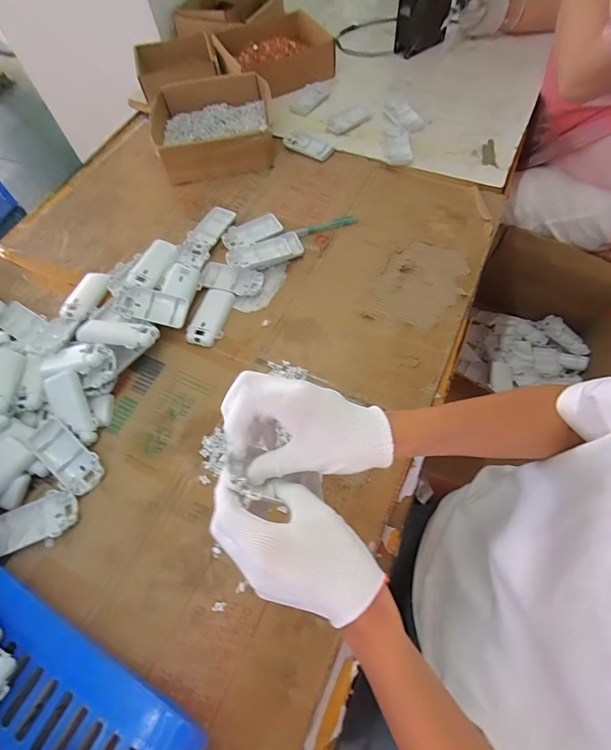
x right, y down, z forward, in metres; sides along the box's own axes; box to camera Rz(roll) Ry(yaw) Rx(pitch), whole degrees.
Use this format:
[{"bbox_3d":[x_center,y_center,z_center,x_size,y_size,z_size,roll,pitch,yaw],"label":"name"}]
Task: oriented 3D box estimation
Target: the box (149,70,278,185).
[{"bbox_3d":[-0.173,-0.467,0.753,0.220,0.078,0.197,-9,61,0],"label":"box"}]

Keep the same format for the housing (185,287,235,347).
[{"bbox_3d":[-0.138,-0.086,0.572,0.047,0.013,0.096,11,63,10],"label":"housing"}]

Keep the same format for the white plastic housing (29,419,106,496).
[{"bbox_3d":[-0.291,0.098,0.482,0.048,0.016,0.099,-43,86,-18],"label":"white plastic housing"}]

